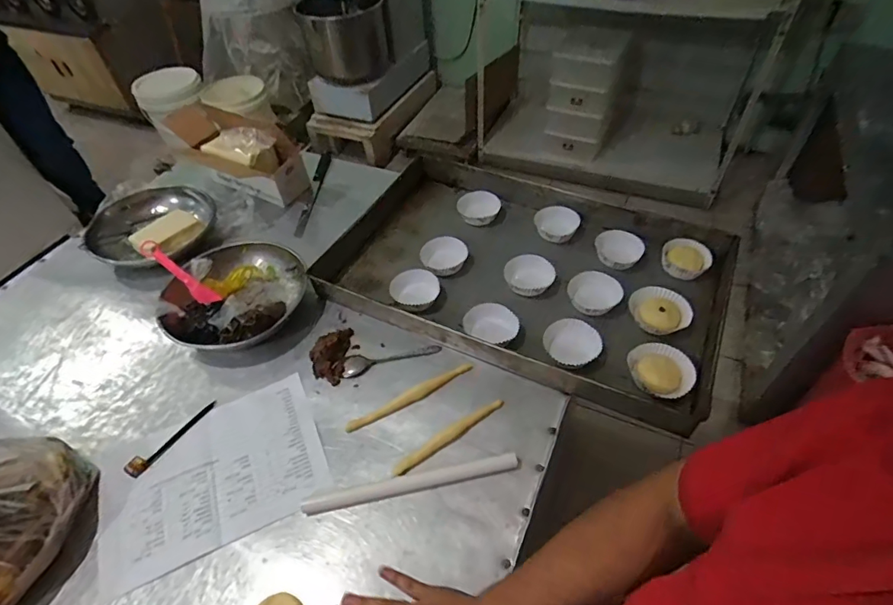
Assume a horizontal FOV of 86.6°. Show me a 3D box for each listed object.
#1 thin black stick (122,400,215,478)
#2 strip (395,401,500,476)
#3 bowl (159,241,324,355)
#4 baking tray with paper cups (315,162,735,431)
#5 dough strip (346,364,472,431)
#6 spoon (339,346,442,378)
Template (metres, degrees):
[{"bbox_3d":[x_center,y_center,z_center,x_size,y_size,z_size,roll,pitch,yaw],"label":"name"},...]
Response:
[{"bbox_3d":[-0.404,0.195,0.697,0.022,0.014,0.139,25,55,23],"label":"thin black stick"},{"bbox_3d":[0.004,0.187,0.673,0.179,0.011,0.022,-31,54,-21],"label":"strip"},{"bbox_3d":[-0.361,-0.014,0.828,0.240,0.069,0.222,-2,49,2],"label":"bowl"},{"bbox_3d":[0.134,-0.069,0.859,0.665,0.066,0.416,18,52,19],"label":"baking tray with paper cups"},{"bbox_3d":[-0.052,0.142,0.718,0.208,0.015,0.021,-25,52,-17],"label":"dough strip"},{"bbox_3d":[-0.091,0.086,0.775,0.160,0.016,0.039,-13,49,-8],"label":"spoon"}]

